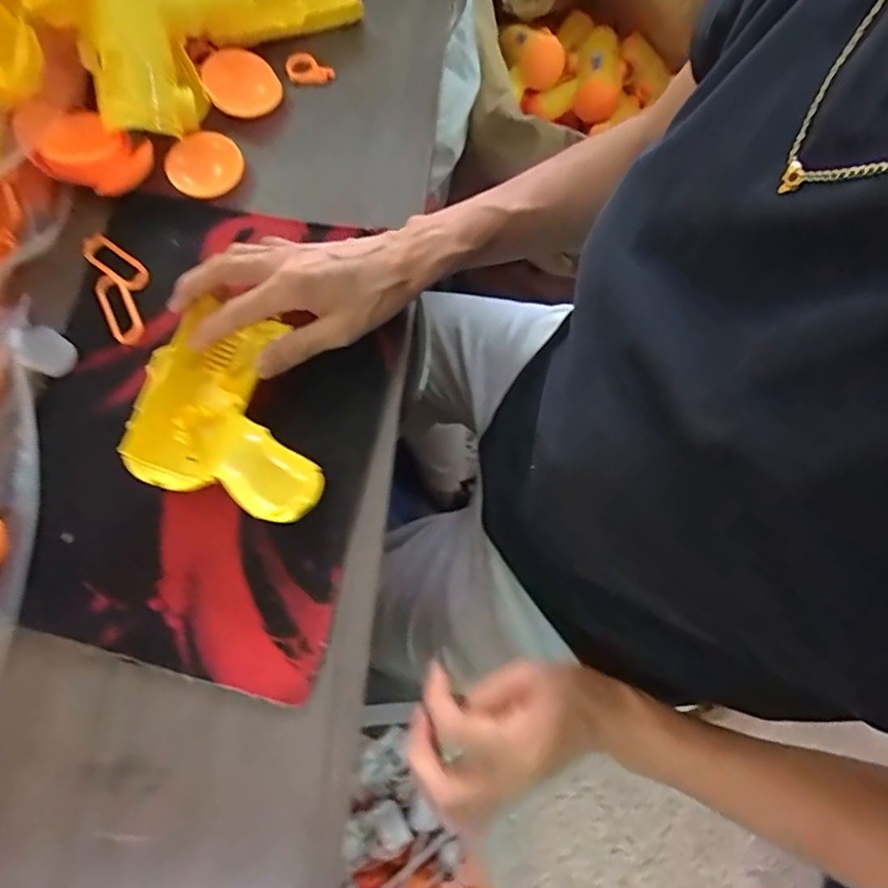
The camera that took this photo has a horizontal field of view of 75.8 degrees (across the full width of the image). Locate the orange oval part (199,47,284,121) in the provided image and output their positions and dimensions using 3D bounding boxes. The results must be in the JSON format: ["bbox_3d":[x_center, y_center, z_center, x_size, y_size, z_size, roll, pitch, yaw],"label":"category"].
[{"bbox_3d":[-0.162,-0.286,0.450,0.057,0.009,0.055,-36,99,-21],"label":"orange oval part"}]

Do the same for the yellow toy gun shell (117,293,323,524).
[{"bbox_3d":[-0.130,-0.022,0.371,0.121,0.034,0.126,12,75,4],"label":"yellow toy gun shell"}]

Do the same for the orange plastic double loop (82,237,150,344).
[{"bbox_3d":[-0.233,-0.116,0.414,0.036,0.013,0.091,-25,76,-6],"label":"orange plastic double loop"}]

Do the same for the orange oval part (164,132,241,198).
[{"bbox_3d":[-0.181,-0.212,0.431,0.052,0.016,0.054,-28,76,-7],"label":"orange oval part"}]

